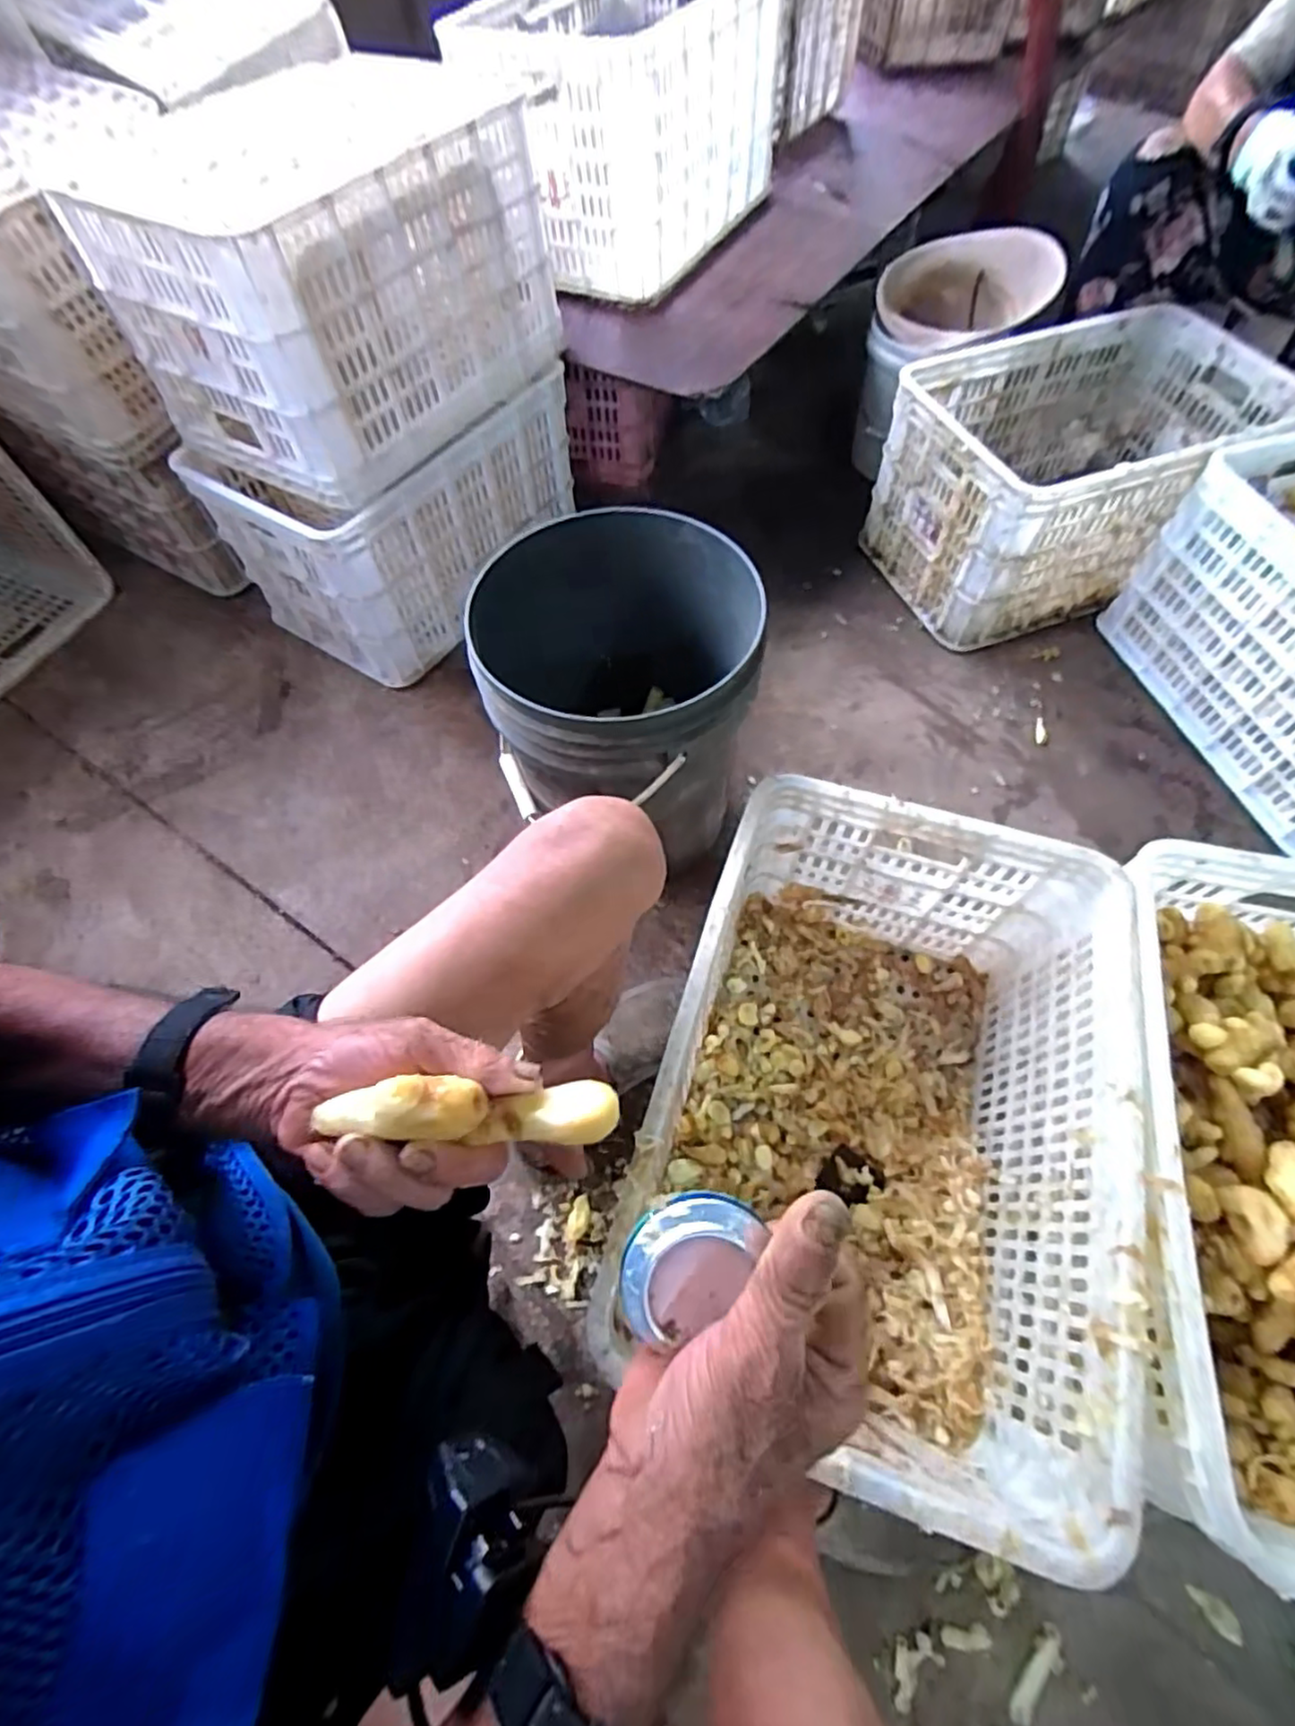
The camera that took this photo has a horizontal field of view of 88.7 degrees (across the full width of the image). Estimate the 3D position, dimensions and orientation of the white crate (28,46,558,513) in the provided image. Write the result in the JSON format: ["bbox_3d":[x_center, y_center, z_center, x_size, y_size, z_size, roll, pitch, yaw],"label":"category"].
[{"bbox_3d":[-0.396,-0.829,0.923,0.381,0.272,0.595,32,68,17],"label":"white crate"}]

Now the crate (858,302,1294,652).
[{"bbox_3d":[0.699,-0.649,1.119,0.541,0.278,0.367,-17,63,-7],"label":"crate"}]

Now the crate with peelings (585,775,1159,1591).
[{"bbox_3d":[0.214,0.237,0.653,0.359,0.300,0.507,17,64,10],"label":"crate with peelings"}]

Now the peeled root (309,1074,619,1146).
[{"bbox_3d":[-0.081,0.118,0.316,0.133,0.026,0.027,7,61,-17],"label":"peeled root"}]

